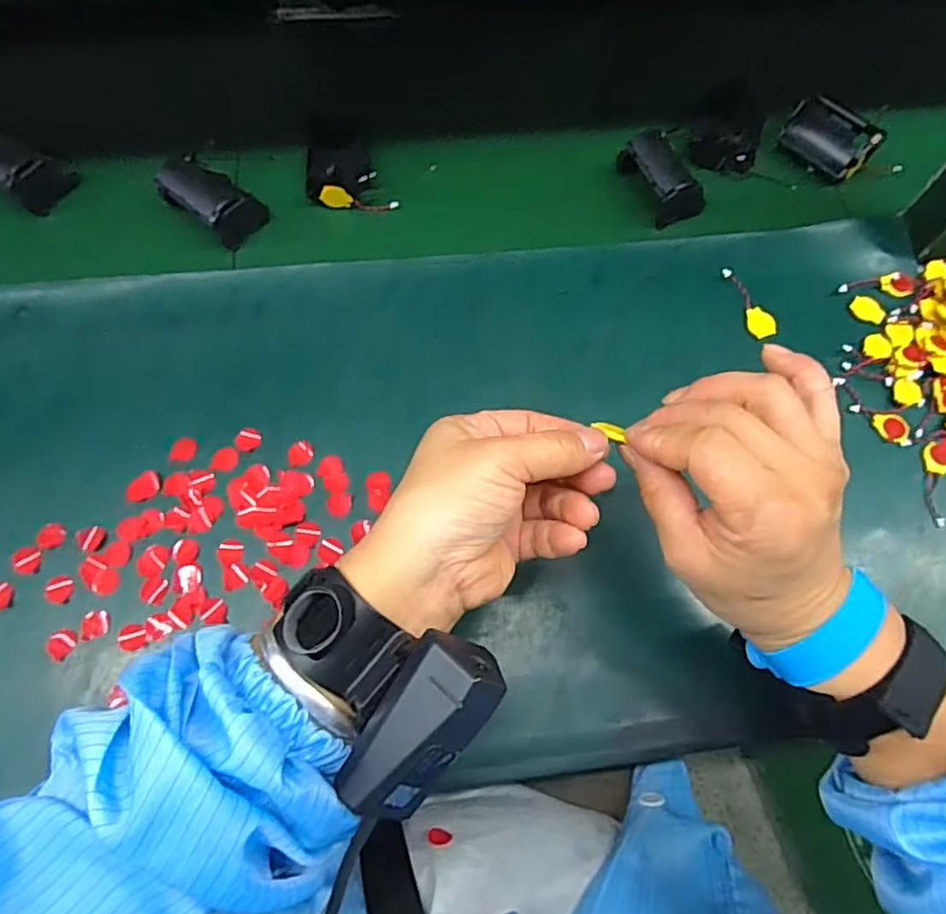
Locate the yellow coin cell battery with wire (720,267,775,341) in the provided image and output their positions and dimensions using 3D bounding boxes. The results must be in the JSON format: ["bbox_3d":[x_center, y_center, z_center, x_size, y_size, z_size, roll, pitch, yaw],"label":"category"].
[{"bbox_3d":[0.206,-0.116,0.457,0.020,0.008,0.061,-17,69,-10],"label":"yellow coin cell battery with wire"}]

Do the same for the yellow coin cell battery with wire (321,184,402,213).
[{"bbox_3d":[-0.090,-0.204,0.483,0.060,0.018,0.004,0,42,-13],"label":"yellow coin cell battery with wire"}]

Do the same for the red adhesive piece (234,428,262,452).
[{"bbox_3d":[-0.149,-0.012,0.406,0.017,0.004,0.017,1,67,-3],"label":"red adhesive piece"}]

